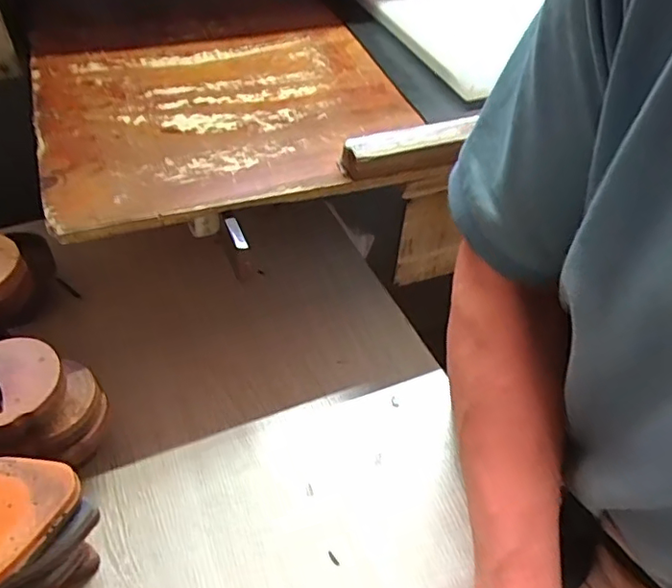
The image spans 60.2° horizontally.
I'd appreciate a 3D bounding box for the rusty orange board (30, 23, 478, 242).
[{"bbox_3d":[-0.115,-0.206,0.626,0.383,0.030,0.315,-14,49,-14],"label":"rusty orange board"}]

